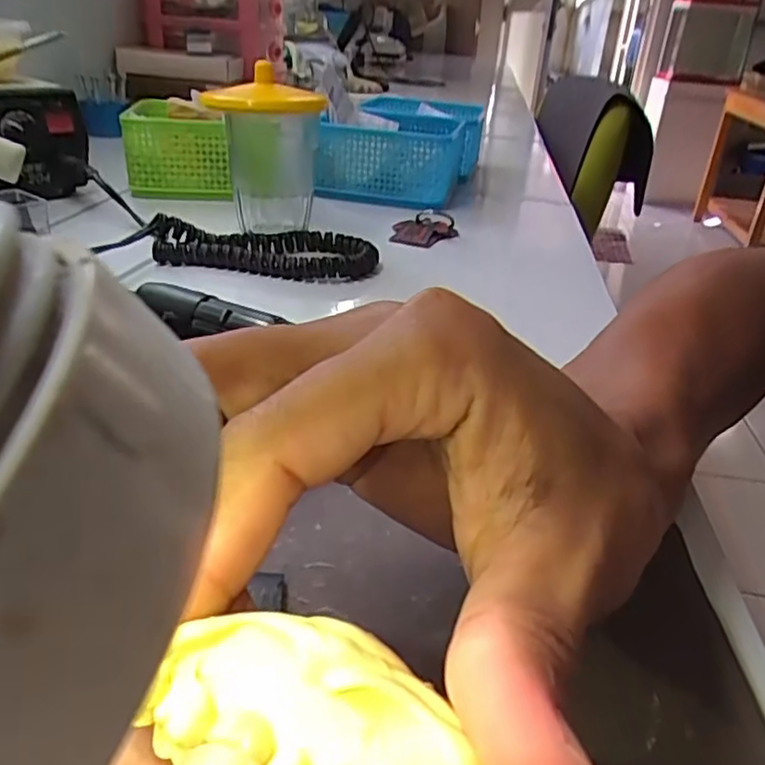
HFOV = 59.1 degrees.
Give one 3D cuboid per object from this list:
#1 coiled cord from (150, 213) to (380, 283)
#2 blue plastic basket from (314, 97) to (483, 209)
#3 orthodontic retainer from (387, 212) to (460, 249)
[{"bbox_3d":[-0.076,-0.094,0.454,0.141,0.027,0.064,7,28,5],"label":"coiled cord"},{"bbox_3d":[0.030,-0.241,0.694,0.119,0.065,0.256,9,29,9],"label":"blue plastic basket"},{"bbox_3d":[0.033,-0.120,0.526,0.047,0.015,0.047,9,29,9],"label":"orthodontic retainer"}]

